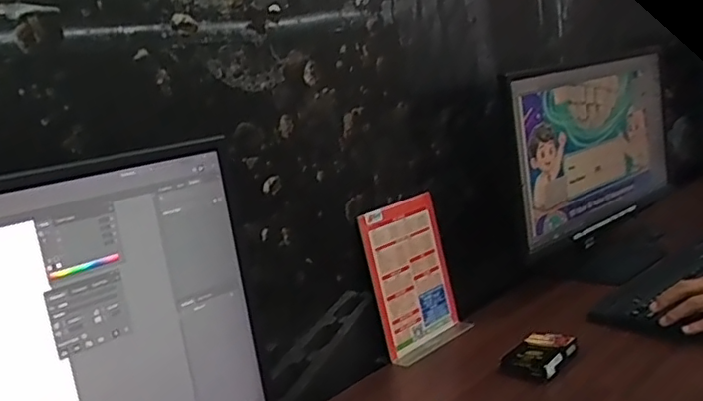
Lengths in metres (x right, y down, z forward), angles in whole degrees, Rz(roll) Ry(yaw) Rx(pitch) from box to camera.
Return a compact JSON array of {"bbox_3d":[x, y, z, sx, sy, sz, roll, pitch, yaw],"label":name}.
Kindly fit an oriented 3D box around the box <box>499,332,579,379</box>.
[{"bbox_3d":[0.245,0.196,0.796,0.099,0.015,0.065,-19,17,-42],"label":"box"}]

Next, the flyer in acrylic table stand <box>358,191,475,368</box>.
[{"bbox_3d":[0.091,0.111,0.901,0.151,0.209,0.069,-17,16,-36],"label":"flyer in acrylic table stand"}]

